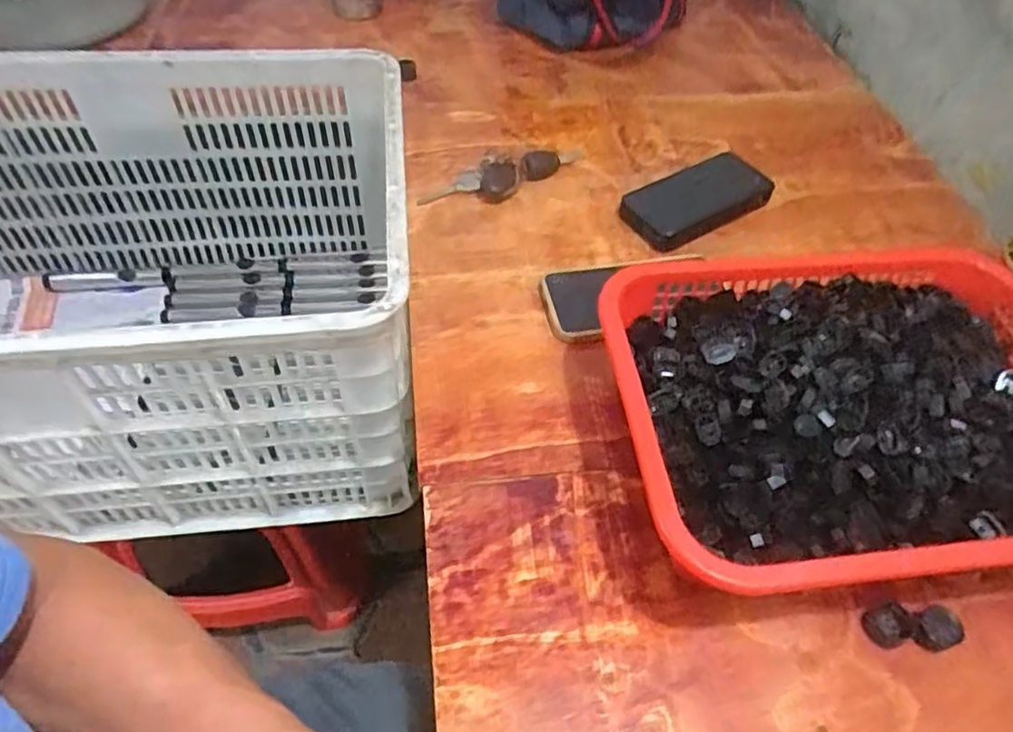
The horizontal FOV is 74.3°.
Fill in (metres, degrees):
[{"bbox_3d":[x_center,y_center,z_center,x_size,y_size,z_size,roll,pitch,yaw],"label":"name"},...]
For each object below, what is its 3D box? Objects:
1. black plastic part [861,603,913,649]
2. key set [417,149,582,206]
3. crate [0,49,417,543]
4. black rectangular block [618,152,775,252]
[{"bbox_3d":[0.247,0.168,0.432,0.022,0.020,0.024,0,54,0],"label":"black plastic part"},{"bbox_3d":[0.000,-0.200,0.701,0.183,0.023,0.048,-19,55,-17],"label":"key set"},{"bbox_3d":[-0.413,-0.077,0.701,0.631,0.316,0.419,-1,52,-4],"label":"crate"},{"bbox_3d":[0.198,-0.172,0.681,0.153,0.022,0.076,-24,57,-16],"label":"black rectangular block"}]

